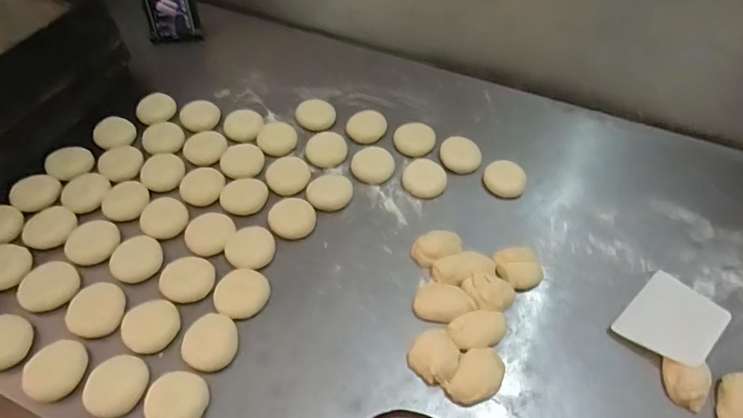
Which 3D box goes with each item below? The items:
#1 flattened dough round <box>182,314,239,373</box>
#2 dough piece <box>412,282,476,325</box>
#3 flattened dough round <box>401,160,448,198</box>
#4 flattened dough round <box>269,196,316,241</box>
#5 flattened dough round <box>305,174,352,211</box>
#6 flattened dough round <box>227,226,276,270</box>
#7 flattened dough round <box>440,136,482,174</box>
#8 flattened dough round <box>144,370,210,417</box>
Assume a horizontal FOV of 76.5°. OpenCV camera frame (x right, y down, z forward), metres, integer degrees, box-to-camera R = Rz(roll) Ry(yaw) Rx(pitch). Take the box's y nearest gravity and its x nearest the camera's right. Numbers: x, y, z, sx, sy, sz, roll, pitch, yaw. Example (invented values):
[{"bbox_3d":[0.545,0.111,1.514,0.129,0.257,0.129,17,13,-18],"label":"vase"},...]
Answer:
[{"bbox_3d":[-0.193,0.161,0.567,0.059,0.016,0.067,8,53,5],"label":"flattened dough round"},{"bbox_3d":[0.092,0.119,0.592,0.073,0.026,0.041,13,54,8],"label":"dough piece"},{"bbox_3d":[0.083,-0.048,0.732,0.065,0.019,0.066,1,53,-1],"label":"flattened dough round"},{"bbox_3d":[-0.114,0.013,0.683,0.064,0.009,0.068,1,53,-1],"label":"flattened dough round"},{"bbox_3d":[-0.063,-0.027,0.711,0.065,0.009,0.064,1,53,-1],"label":"flattened dough round"},{"bbox_3d":[-0.165,0.054,0.650,0.062,0.011,0.064,1,53,-1],"label":"flattened dough round"},{"bbox_3d":[0.144,-0.087,0.759,0.065,0.017,0.063,10,54,7],"label":"flattened dough round"},{"bbox_3d":[-0.218,0.214,0.525,0.063,0.014,0.062,1,53,-1],"label":"flattened dough round"}]

